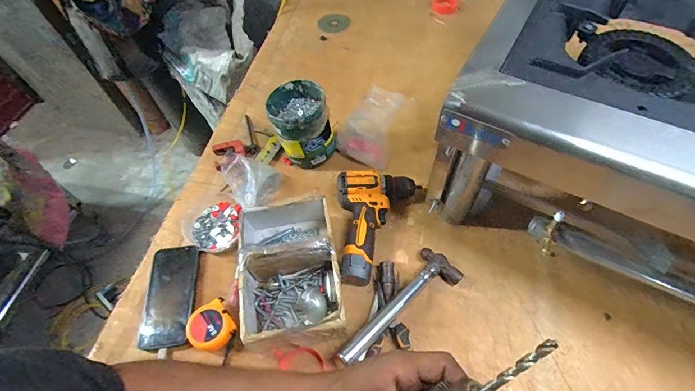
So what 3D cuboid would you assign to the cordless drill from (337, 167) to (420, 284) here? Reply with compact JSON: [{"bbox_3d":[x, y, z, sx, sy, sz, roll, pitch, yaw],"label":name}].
[{"bbox_3d":[0.054,0.049,0.621,0.149,0.059,0.203,0,57,2],"label":"cordless drill"}]

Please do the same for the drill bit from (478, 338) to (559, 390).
[{"bbox_3d":[0.101,0.107,0.215,0.005,0.066,0.006,-8,48,-49],"label":"drill bit"}]

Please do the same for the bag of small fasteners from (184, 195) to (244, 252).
[{"bbox_3d":[-0.246,0.049,0.655,0.104,0.019,0.114,-32,62,-18],"label":"bag of small fasteners"}]

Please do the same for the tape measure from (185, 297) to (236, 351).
[{"bbox_3d":[-0.210,0.203,0.545,0.063,0.027,0.064,-36,63,-19],"label":"tape measure"}]

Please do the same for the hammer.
[{"bbox_3d":[0.085,0.180,0.551,0.070,0.035,0.227,38,66,23],"label":"hammer"}]

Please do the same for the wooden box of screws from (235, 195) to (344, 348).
[{"bbox_3d":[-0.093,0.109,0.567,0.150,0.079,0.222,-11,58,-5],"label":"wooden box of screws"}]

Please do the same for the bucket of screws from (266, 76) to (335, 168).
[{"bbox_3d":[-0.091,-0.135,0.704,0.113,0.130,0.124,-21,59,-12],"label":"bucket of screws"}]

